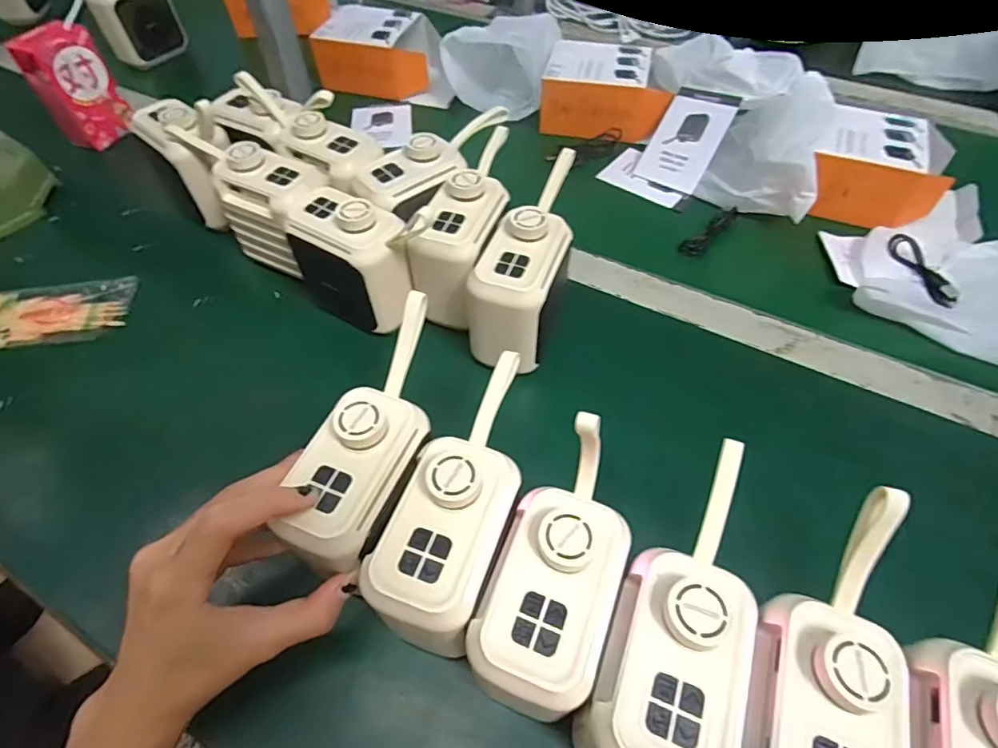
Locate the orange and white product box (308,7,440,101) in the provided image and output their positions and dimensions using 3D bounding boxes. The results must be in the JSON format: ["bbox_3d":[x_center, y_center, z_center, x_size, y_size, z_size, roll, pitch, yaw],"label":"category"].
[{"bbox_3d":[-0.149,-0.396,0.648,0.137,0.066,0.102,3,51,1],"label":"orange and white product box"}]

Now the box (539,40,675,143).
[{"bbox_3d":[0.122,-0.317,0.594,0.139,0.067,0.104,16,52,11],"label":"box"}]

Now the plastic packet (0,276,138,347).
[{"bbox_3d":[-0.380,-0.049,0.440,0.140,0.017,0.069,-9,51,-2],"label":"plastic packet"}]

